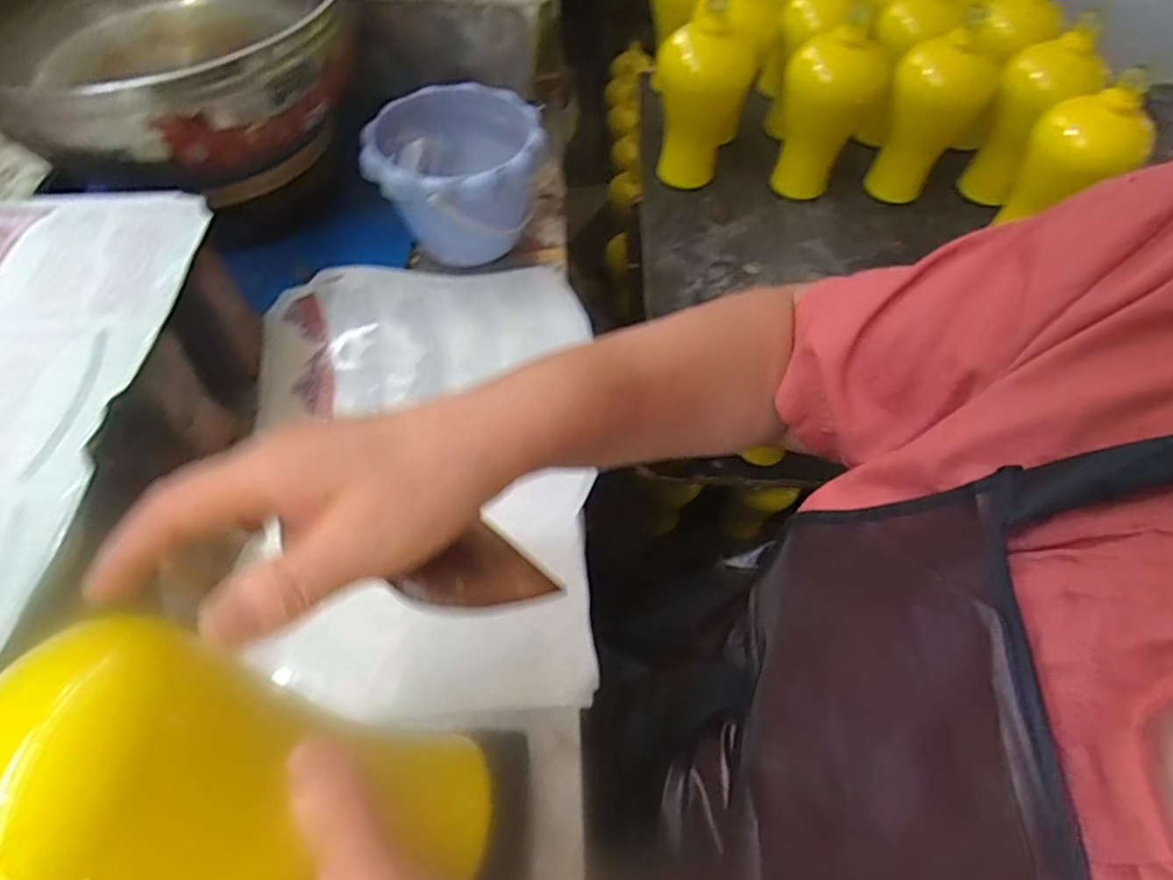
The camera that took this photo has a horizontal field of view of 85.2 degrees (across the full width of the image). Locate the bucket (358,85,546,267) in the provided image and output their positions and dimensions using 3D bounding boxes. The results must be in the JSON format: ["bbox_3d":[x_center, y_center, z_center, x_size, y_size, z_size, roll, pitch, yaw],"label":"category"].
[{"bbox_3d":[-0.122,-0.244,0.615,0.153,0.113,0.156,2,56,-3],"label":"bucket"}]

